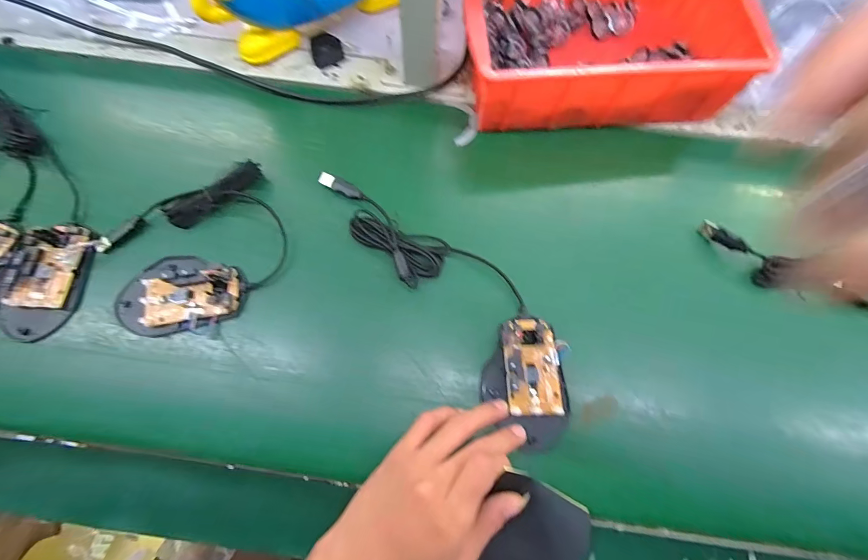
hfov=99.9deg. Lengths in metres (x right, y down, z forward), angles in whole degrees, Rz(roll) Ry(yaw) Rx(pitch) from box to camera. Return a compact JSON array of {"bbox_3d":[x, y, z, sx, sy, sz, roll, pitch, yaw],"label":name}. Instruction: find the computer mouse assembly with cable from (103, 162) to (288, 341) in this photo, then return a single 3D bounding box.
[{"bbox_3d":[-0.222,-0.026,0.341,0.153,0.018,0.139,-22,73,-8],"label":"computer mouse assembly with cable"}]

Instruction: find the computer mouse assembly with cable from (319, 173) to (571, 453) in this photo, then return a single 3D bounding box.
[{"bbox_3d":[0.008,0.004,0.340,0.094,0.021,0.322,-43,77,-13],"label":"computer mouse assembly with cable"}]

